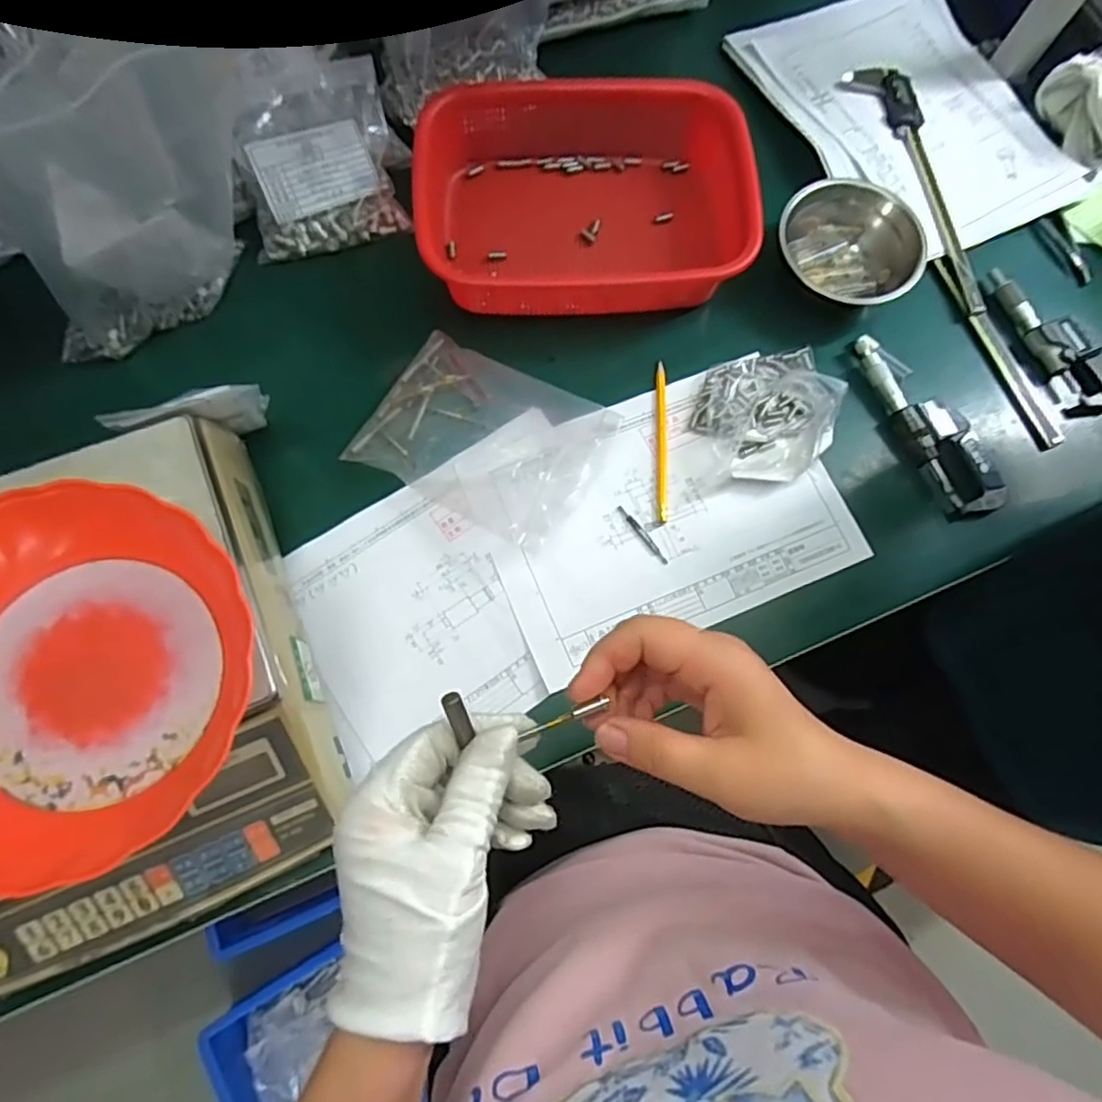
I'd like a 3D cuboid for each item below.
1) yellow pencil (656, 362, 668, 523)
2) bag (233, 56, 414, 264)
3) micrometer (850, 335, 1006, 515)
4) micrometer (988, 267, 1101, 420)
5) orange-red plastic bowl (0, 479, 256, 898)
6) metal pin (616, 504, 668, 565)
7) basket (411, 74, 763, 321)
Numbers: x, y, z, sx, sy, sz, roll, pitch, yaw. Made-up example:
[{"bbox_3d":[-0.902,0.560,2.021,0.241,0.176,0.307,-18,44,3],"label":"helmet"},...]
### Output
[{"bbox_3d":[0.098,-0.097,0.576,0.009,0.004,0.145,2,75,-3],"label":"yellow pencil"},{"bbox_3d":[-0.214,-0.359,0.604,0.136,0.057,0.147,-13,77,-6],"label":"bag"},{"bbox_3d":[0.336,-0.116,0.583,0.059,0.027,0.181,-20,78,-8],"label":"micrometer"},{"bbox_3d":[0.463,-0.196,0.604,0.044,0.023,0.158,-27,79,-10],"label":"micrometer"},{"bbox_3d":[-0.285,0.067,0.378,0.191,0.060,0.206,1,76,-3],"label":"orange-red plastic bowl"},{"bbox_3d":[0.078,-0.014,0.556,0.007,0.004,0.063,-35,80,-11],"label":"metal pin"},{"bbox_3d":[0.026,-0.325,0.588,0.281,0.063,0.207,-8,76,-5],"label":"basket"}]

